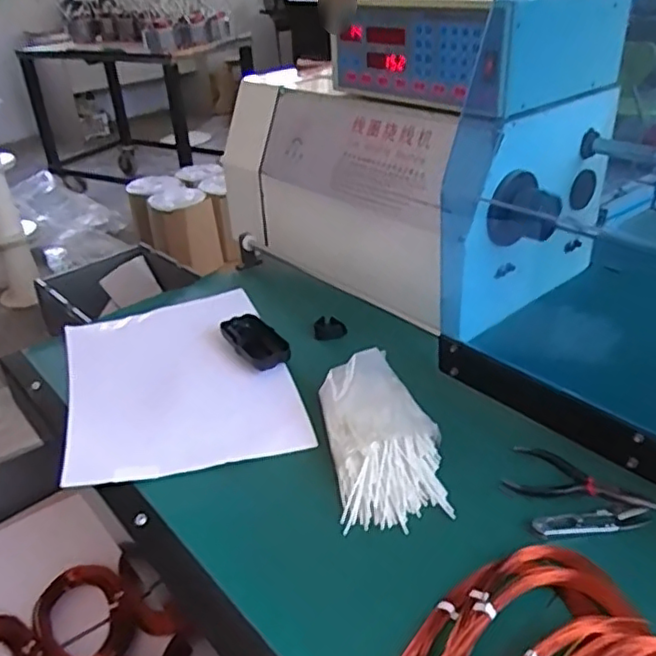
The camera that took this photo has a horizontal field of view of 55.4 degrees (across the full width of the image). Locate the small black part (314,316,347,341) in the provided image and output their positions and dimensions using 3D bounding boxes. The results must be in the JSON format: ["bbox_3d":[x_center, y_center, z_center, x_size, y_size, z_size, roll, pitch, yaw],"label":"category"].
[{"bbox_3d":[0.003,-0.001,0.819,0.041,0.013,0.038,-6,31,-1],"label":"small black part"}]

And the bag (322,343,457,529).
[{"bbox_3d":[0.052,0.101,0.619,0.103,0.040,0.211,-7,31,-4],"label":"bag"}]

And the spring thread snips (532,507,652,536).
[{"bbox_3d":[0.221,0.161,0.525,0.099,0.009,0.020,-6,31,-2],"label":"spring thread snips"}]

